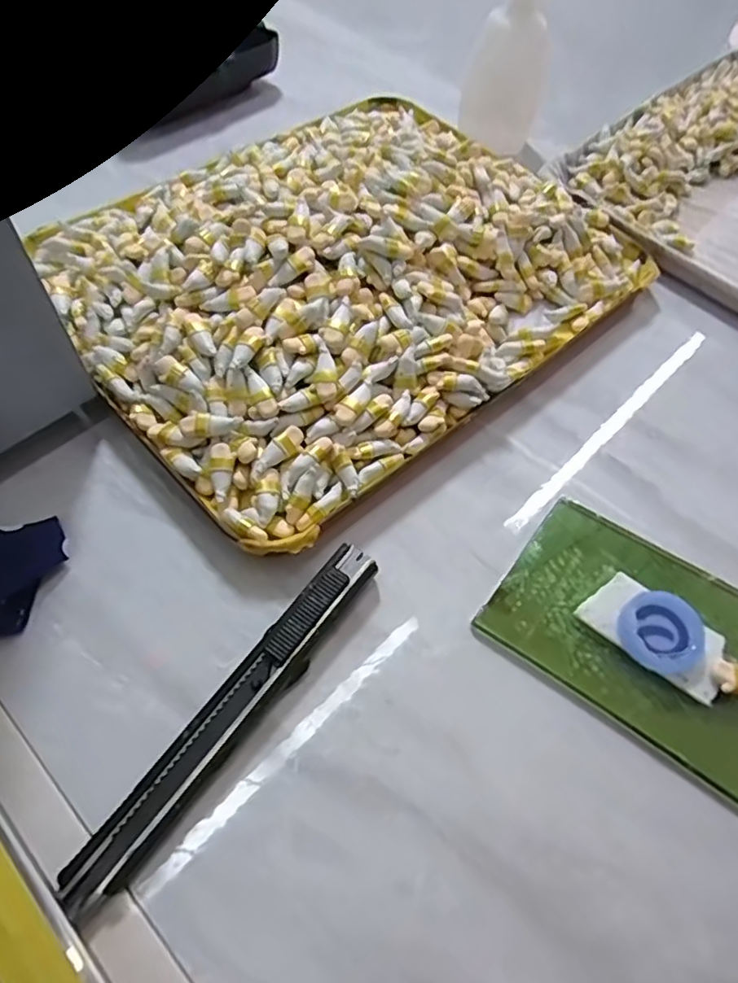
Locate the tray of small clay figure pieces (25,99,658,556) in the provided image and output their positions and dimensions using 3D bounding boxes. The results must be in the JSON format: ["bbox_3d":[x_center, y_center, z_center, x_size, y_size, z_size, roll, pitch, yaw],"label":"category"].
[{"bbox_3d":[-0.011,-0.110,0.262,0.236,0.032,0.193,-38,72,-22],"label":"tray of small clay figure pieces"}]

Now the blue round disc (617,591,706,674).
[{"bbox_3d":[0.097,0.047,0.196,0.027,0.008,0.026,2,59,-3],"label":"blue round disc"}]

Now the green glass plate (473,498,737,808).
[{"bbox_3d":[0.098,0.049,0.202,0.103,0.006,0.067,33,62,15],"label":"green glass plate"}]

